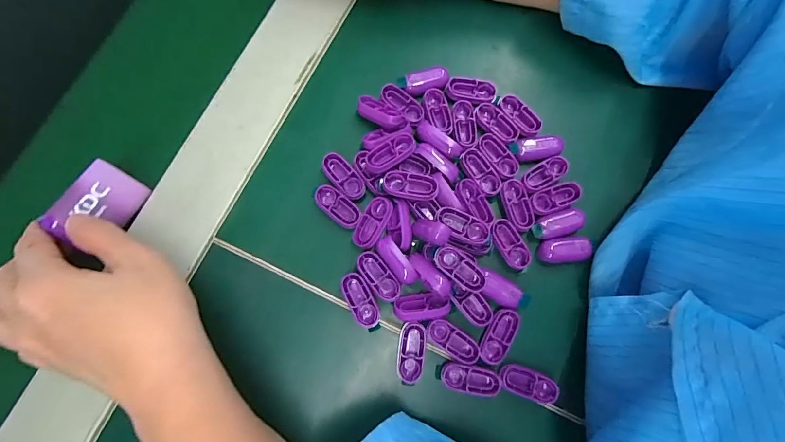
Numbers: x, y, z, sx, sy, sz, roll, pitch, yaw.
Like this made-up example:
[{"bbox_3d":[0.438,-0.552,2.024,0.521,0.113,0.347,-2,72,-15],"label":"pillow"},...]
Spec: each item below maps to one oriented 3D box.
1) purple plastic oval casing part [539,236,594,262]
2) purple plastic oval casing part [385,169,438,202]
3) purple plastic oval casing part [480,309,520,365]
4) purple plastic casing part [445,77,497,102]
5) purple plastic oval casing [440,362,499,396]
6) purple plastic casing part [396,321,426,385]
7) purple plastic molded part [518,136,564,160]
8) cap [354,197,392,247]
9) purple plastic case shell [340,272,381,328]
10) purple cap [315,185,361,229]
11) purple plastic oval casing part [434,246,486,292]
[{"bbox_3d":[0.110,0.019,0.241,0.031,0.011,0.015,-5,78,-2],"label":"purple plastic oval casing part"},{"bbox_3d":[0.011,-0.021,0.234,0.033,0.010,0.015,11,78,1],"label":"purple plastic oval casing part"},{"bbox_3d":[0.065,0.069,0.226,0.014,0.007,0.034,29,79,5],"label":"purple plastic oval casing part"},{"bbox_3d":[0.054,-0.089,0.258,0.034,0.006,0.015,9,78,1],"label":"purple plastic casing part"},{"bbox_3d":[0.046,0.093,0.222,0.034,0.007,0.015,13,78,2],"label":"purple plastic oval casing"},{"bbox_3d":[0.011,0.079,0.226,0.016,0.008,0.034,6,78,0],"label":"purple plastic casing part"},{"bbox_3d":[0.099,-0.050,0.250,0.028,0.004,0.015,0,78,-1],"label":"purple plastic molded part"},{"bbox_3d":[-0.012,0.001,0.234,0.016,0.005,0.033,32,79,6],"label":"cap"},{"bbox_3d":[-0.019,0.048,0.230,0.015,0.011,0.033,-27,79,-7],"label":"purple plastic case shell"},{"bbox_3d":[-0.035,-0.010,0.236,0.032,0.004,0.017,36,79,7],"label":"purple cap"},{"bbox_3d":[0.040,0.029,0.225,0.033,0.012,0.016,34,79,6],"label":"purple plastic oval casing part"}]

